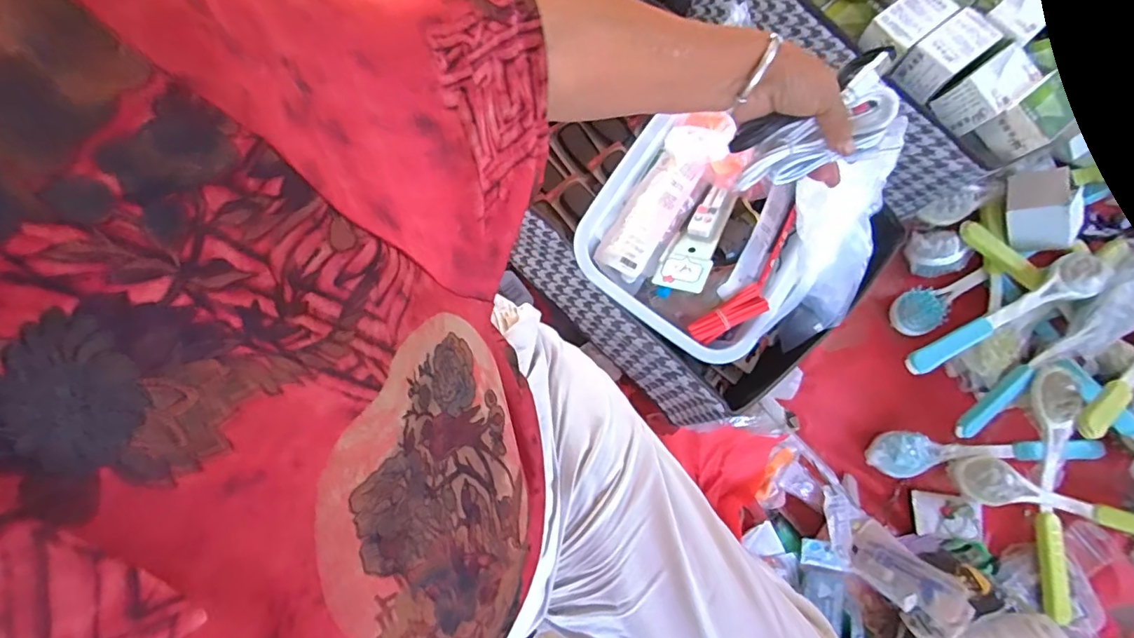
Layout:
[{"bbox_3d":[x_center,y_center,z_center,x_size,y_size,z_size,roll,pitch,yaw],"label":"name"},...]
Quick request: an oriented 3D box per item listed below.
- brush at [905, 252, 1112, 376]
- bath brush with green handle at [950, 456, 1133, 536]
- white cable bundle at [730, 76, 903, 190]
[{"bbox_3d":[0.637,-0.006,0.748,0.359,0.045,0.063,-26,80,-4],"label":"brush"},{"bbox_3d":[0.741,0.283,0.755,0.359,0.062,0.066,20,80,4],"label":"bath brush with green handle"},{"bbox_3d":[0.192,-0.135,0.402,0.132,0.041,0.043,-27,80,3],"label":"white cable bundle"}]

